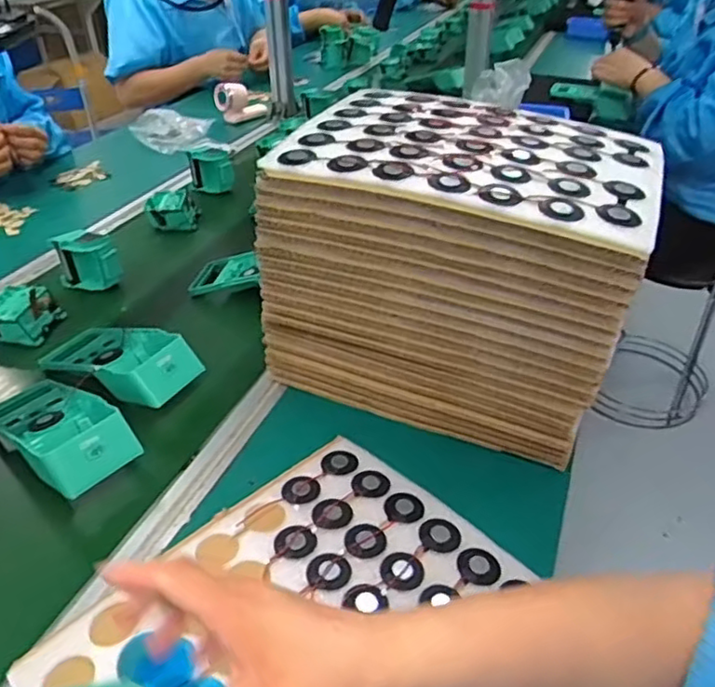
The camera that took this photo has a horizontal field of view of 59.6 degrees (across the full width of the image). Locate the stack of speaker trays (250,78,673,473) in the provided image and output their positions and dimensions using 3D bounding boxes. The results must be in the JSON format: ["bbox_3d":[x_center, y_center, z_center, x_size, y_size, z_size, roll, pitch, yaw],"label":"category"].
[{"bbox_3d":[0.098,-0.074,0.624,0.320,0.259,0.226,15,37,21],"label":"stack of speaker trays"}]

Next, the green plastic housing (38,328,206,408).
[{"bbox_3d":[-0.266,0.012,0.691,0.189,0.043,0.091,16,37,22],"label":"green plastic housing"}]

